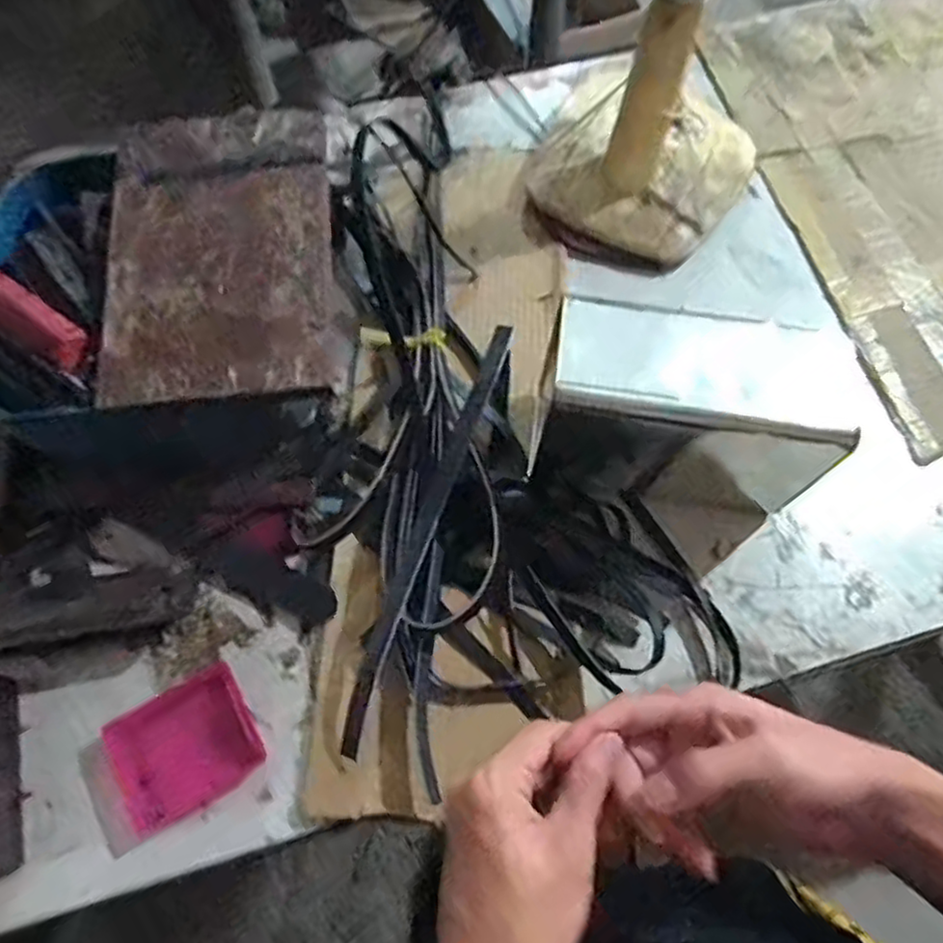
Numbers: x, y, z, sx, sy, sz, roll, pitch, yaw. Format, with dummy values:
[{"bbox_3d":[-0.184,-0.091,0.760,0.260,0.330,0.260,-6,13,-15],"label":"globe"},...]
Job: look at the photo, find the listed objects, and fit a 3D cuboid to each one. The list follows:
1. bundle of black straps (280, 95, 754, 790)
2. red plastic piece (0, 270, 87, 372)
[{"bbox_3d":[-0.022,-0.060,0.663,0.326,0.057,0.602,-17,69,-9],"label":"bundle of black straps"},{"bbox_3d":[-0.349,-0.120,0.554,0.108,0.011,0.036,36,68,-1],"label":"red plastic piece"}]

